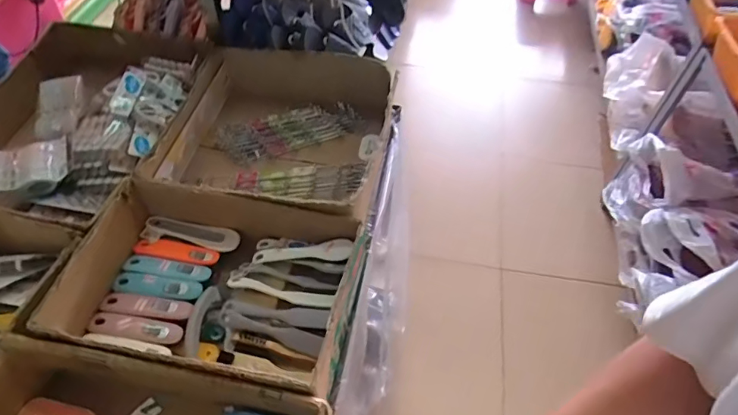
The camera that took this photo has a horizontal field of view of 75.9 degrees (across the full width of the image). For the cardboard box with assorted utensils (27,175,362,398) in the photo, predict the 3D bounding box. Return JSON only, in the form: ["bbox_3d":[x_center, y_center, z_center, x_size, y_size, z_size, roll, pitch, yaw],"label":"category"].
[{"bbox_3d":[-0.256,0.139,0.812,0.441,0.144,0.305,11,52,8],"label":"cardboard box with assorted utensils"}]

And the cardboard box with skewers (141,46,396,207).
[{"bbox_3d":[-0.215,-0.149,1.059,0.426,0.207,0.449,12,53,8],"label":"cardboard box with skewers"}]

